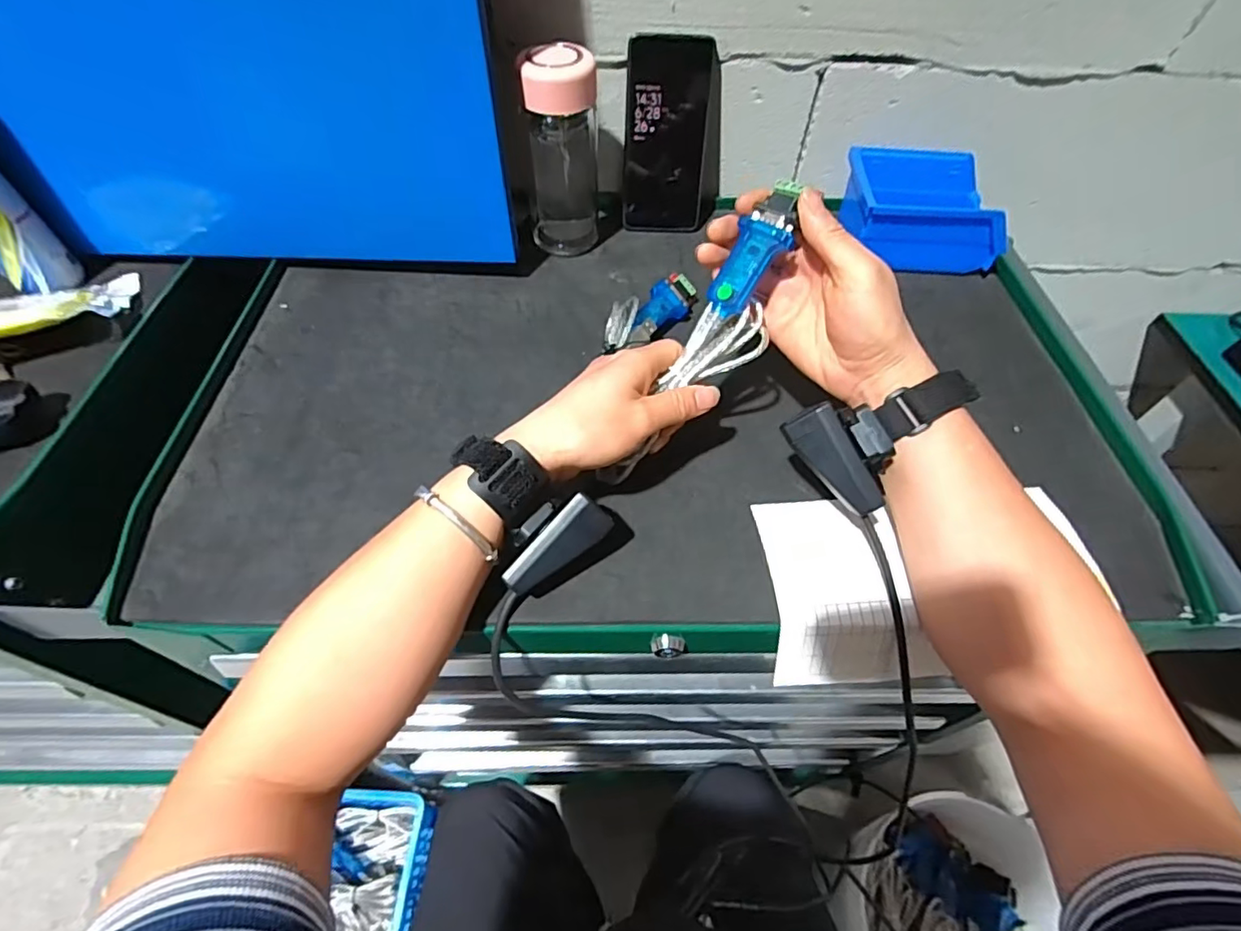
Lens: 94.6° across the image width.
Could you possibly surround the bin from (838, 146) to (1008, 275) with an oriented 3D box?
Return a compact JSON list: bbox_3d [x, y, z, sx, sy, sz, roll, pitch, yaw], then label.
[{"bbox_3d":[0.290,-0.252,0.558,0.137,0.062,0.119,5,53,2],"label":"bin"}]

